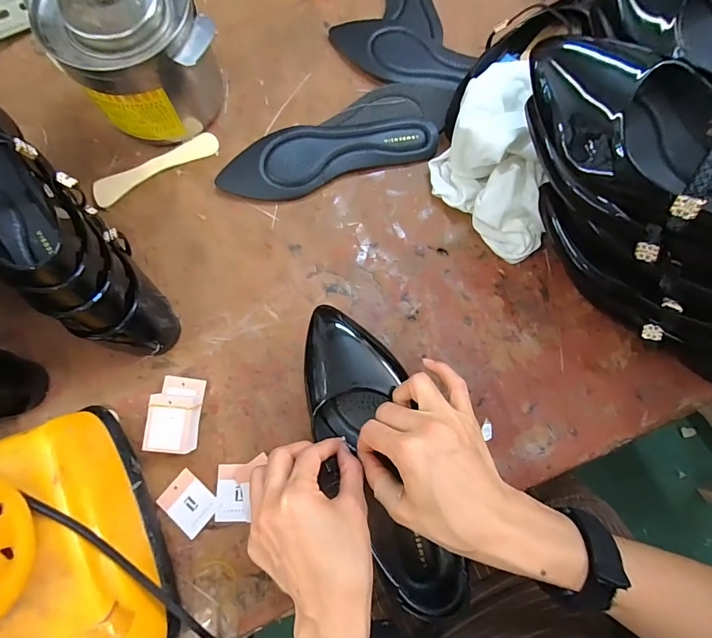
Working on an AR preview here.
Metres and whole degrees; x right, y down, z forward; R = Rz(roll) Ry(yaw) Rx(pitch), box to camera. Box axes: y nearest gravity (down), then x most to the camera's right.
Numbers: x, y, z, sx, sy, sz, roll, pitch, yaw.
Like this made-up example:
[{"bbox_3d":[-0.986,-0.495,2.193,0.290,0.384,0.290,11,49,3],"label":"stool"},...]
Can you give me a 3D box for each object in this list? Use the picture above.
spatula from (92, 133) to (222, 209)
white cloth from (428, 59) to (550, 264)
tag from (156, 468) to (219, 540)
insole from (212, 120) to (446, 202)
[{"bbox_3d":[-0.217,-0.165,0.434,0.141,0.007,0.029,-30,80,-6],"label":"spatula"},{"bbox_3d":[0.134,-0.144,0.385,0.094,0.081,0.166,-16,79,-3],"label":"white cloth"},{"bbox_3d":[-0.154,0.170,0.364,0.048,0.004,0.038,42,81,8],"label":"tag"},{"bbox_3d":[-0.028,-0.179,0.434,0.235,0.009,0.074,-12,79,-2],"label":"insole"}]

